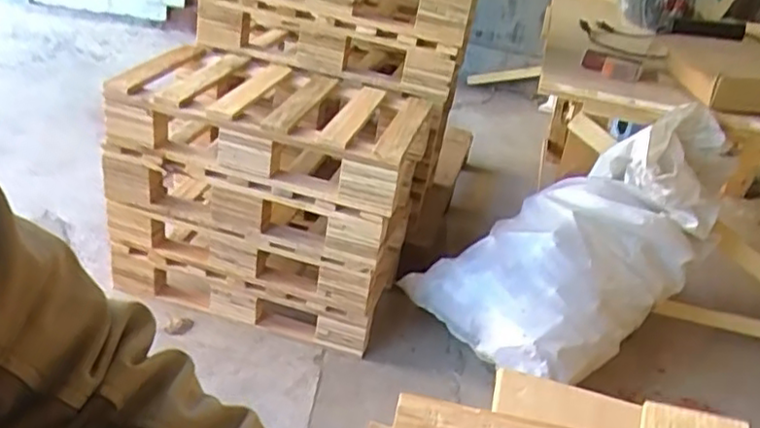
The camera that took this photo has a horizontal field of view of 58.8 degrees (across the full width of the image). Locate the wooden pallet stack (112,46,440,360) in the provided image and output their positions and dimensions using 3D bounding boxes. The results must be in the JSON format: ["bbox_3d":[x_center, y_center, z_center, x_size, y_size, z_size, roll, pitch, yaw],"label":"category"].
[{"bbox_3d":[-0.252,-0.051,1.678,0.640,0.556,0.476,15,30,11],"label":"wooden pallet stack"}]

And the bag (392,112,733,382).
[{"bbox_3d":[0.621,0.033,1.819,1.054,0.290,0.486,-33,45,-21],"label":"bag"}]

